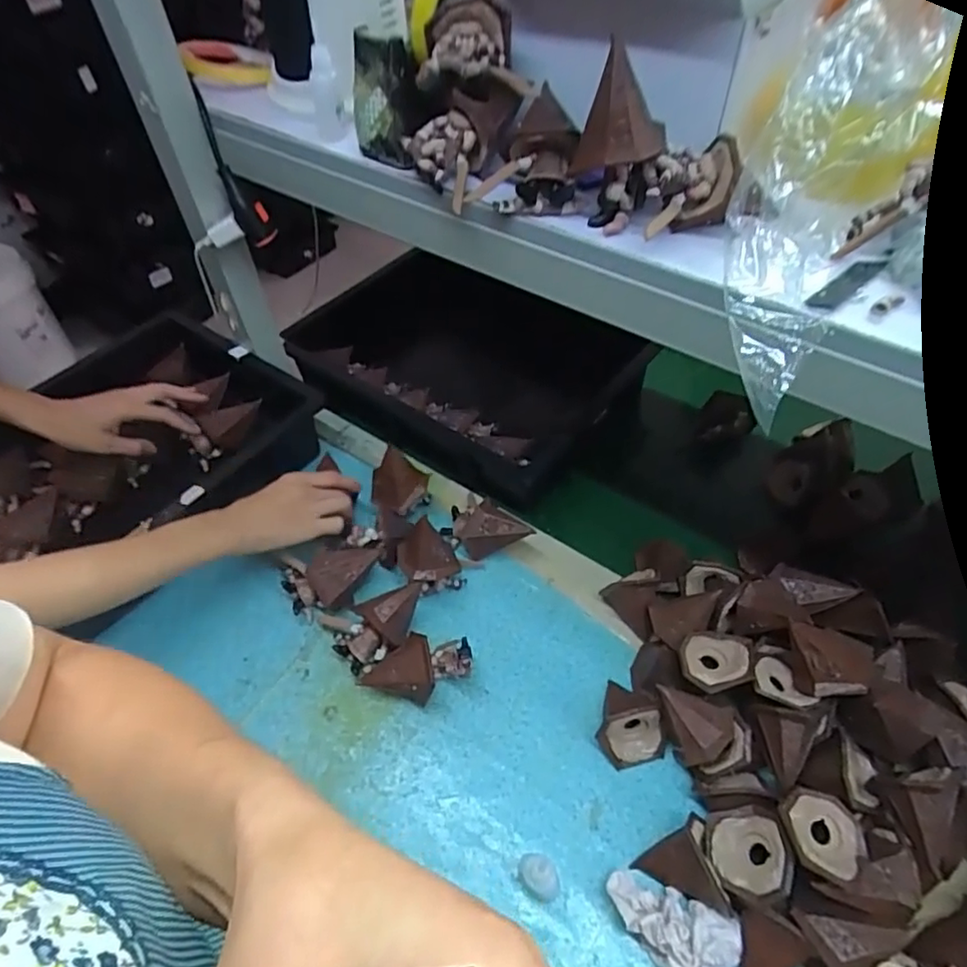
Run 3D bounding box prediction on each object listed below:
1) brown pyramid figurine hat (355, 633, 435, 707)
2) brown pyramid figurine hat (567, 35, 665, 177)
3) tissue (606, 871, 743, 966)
[{"bbox_3d":[-0.078,0.173,0.580,0.070,0.057,0.047,7,50,8],"label":"brown pyramid figurine hat"},{"bbox_3d":[0.087,-0.234,0.398,0.060,0.068,0.046,13,51,13],"label":"brown pyramid figurine hat"},{"bbox_3d":[0.140,0.334,0.463,0.097,0.046,0.052,22,54,20],"label":"tissue"}]

